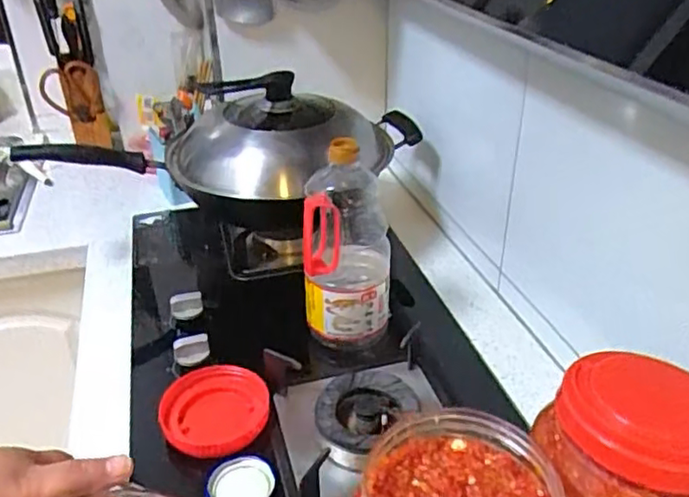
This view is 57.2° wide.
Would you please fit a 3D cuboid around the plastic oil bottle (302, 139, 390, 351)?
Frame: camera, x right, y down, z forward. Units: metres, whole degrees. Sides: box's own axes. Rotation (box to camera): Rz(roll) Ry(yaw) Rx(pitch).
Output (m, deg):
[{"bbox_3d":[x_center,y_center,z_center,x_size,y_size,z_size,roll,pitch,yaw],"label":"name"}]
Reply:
[{"bbox_3d":[0.000,-0.006,0.749,0.103,0.229,0.086,-1,32,0],"label":"plastic oil bottle"}]

